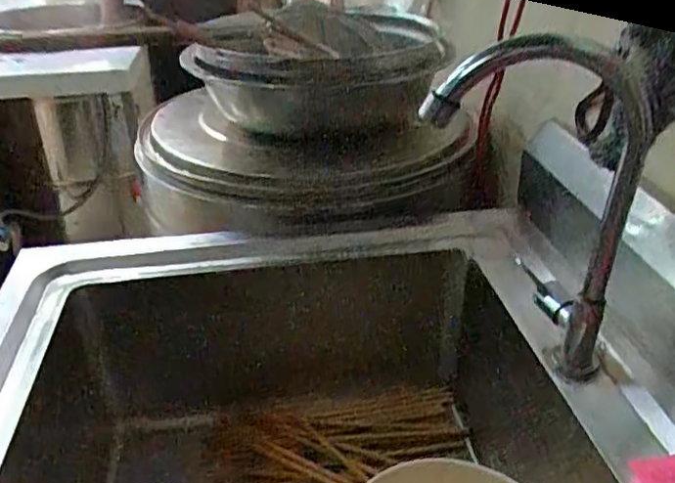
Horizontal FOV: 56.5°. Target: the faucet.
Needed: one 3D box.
[{"bbox_3d":[0.147,-0.025,0.511,0.168,0.282,0.061,3,30,7],"label":"faucet"}]

